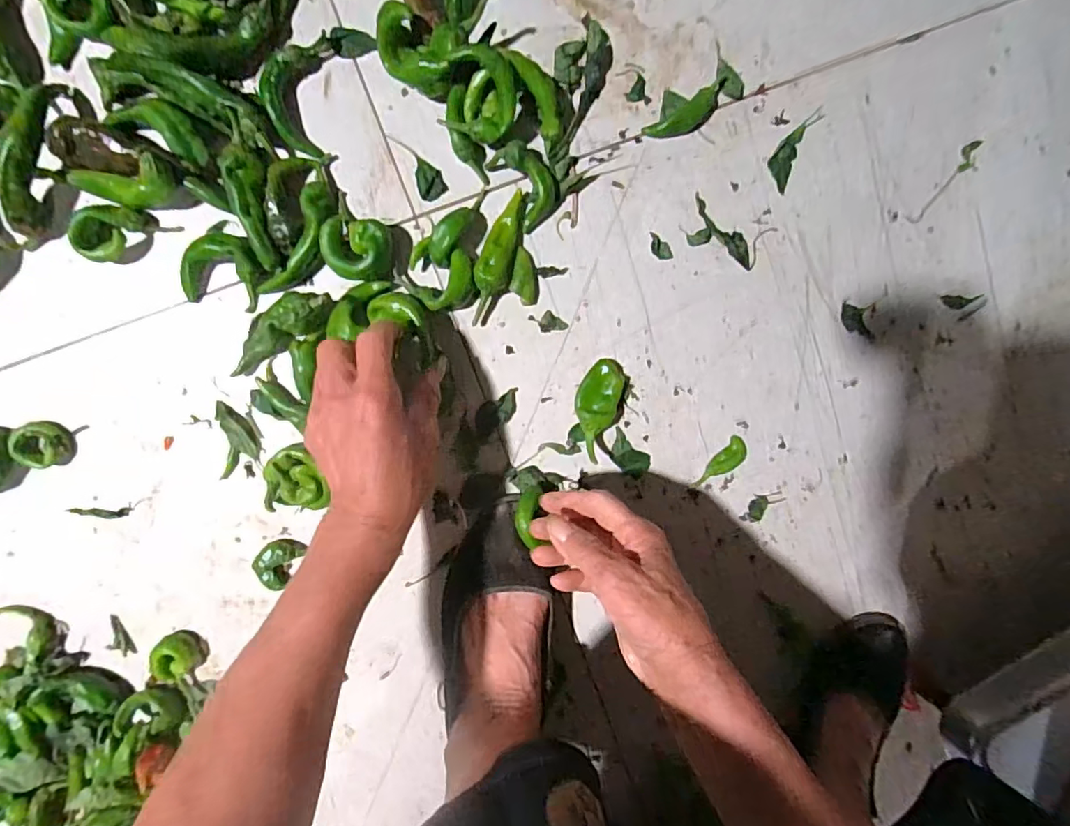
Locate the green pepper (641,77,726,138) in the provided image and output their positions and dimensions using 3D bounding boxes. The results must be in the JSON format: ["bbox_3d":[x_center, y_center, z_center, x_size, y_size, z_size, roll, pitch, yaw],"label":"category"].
[{"bbox_3d":[0.124,-0.235,0.426,0.076,0.014,0.022,-34,99,-1],"label":"green pepper"}]

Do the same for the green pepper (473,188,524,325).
[{"bbox_3d":[-0.028,-0.120,0.421,0.027,0.023,0.101,21,94,-8],"label":"green pepper"}]

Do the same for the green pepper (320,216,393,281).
[{"bbox_3d":[-0.132,-0.121,0.405,0.049,0.034,0.043,5,96,-7],"label":"green pepper"}]

